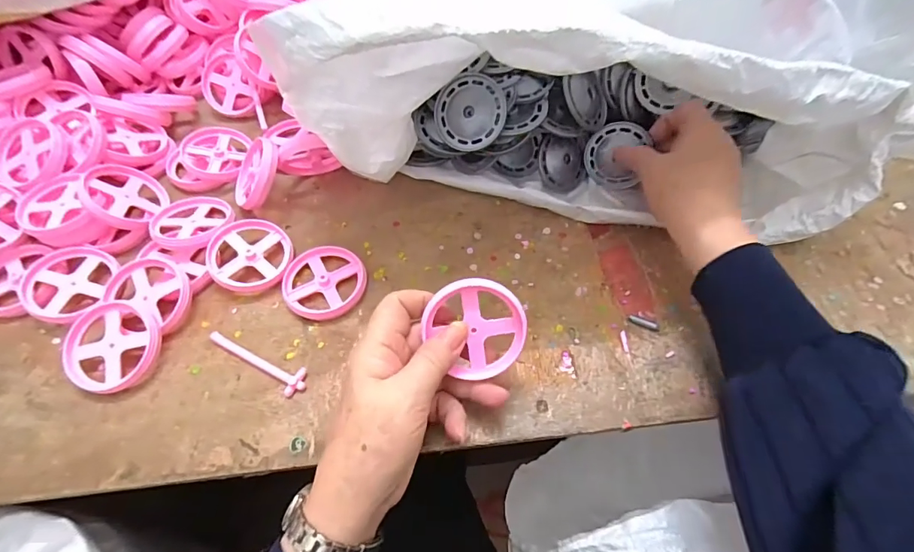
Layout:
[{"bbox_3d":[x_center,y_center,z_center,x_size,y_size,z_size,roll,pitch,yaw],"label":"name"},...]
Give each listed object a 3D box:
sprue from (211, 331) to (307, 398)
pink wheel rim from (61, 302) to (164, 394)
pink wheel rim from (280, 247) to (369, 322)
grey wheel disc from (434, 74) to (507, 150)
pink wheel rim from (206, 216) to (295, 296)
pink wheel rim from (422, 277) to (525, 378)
[{"bbox_3d":[-0.145,0.060,0.328,0.084,0.009,0.021,27,61,17],"label":"sprue"},{"bbox_3d":[-0.246,0.051,0.322,0.064,0.016,0.061,5,76,5],"label":"pink wheel rim"},{"bbox_3d":[-0.106,0.005,0.360,0.063,0.012,0.061,10,58,7],"label":"pink wheel rim"},{"bbox_3d":[0.010,-0.130,0.355,0.056,0.007,0.057,3,101,17],"label":"grey wheel disc"},{"bbox_3d":[-0.169,-0.017,0.369,0.063,0.016,0.063,5,61,-10],"label":"pink wheel rim"},{"bbox_3d":[0.011,0.033,0.279,0.061,0.007,0.061,8,101,-2],"label":"pink wheel rim"}]

